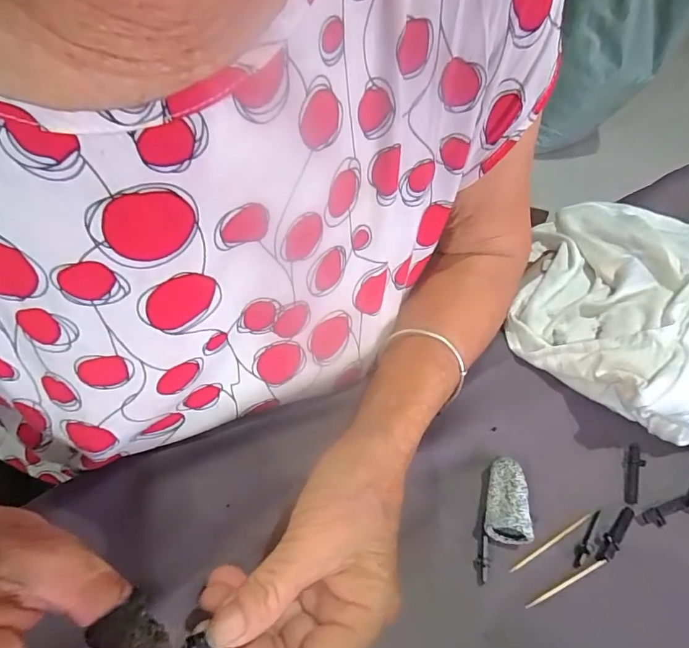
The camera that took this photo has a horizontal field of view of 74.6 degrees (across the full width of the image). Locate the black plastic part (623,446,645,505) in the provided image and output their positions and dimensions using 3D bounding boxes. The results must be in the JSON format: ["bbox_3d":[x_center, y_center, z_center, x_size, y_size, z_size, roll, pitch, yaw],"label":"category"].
[{"bbox_3d":[0.180,0.093,0.280,0.010,0.004,0.039,19,55,16],"label":"black plastic part"}]

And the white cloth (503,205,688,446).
[{"bbox_3d":[0.233,-0.024,0.341,0.213,0.055,0.207,-28,56,-19],"label":"white cloth"}]

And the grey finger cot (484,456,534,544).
[{"bbox_3d":[0.095,0.102,0.265,0.023,0.020,0.046,8,52,8],"label":"grey finger cot"}]

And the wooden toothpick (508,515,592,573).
[{"bbox_3d":[0.118,0.126,0.260,0.059,0.005,0.004,-24,55,-17],"label":"wooden toothpick"}]

